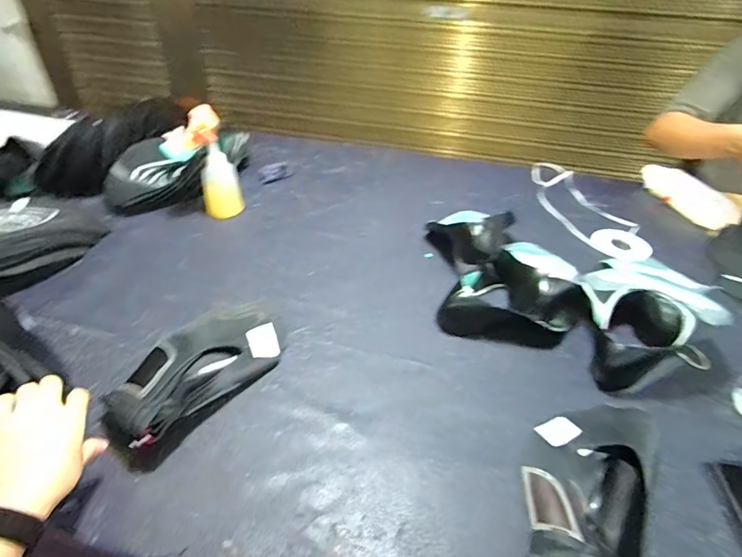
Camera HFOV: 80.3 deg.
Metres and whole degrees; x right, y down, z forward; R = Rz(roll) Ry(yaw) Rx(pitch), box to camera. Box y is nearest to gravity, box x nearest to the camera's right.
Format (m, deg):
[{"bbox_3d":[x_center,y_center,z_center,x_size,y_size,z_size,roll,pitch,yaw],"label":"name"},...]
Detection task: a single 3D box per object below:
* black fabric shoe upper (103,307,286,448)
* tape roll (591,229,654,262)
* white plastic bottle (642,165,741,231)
[{"bbox_3d":[-0.221,0.098,0.563,0.148,0.044,0.244,27,45,26],"label":"black fabric shoe upper"},{"bbox_3d":[0.491,-0.067,0.864,0.106,0.010,0.103,2,39,-2],"label":"tape roll"},{"bbox_3d":[0.707,-0.189,0.994,0.053,0.063,0.233,-11,41,-16],"label":"white plastic bottle"}]

